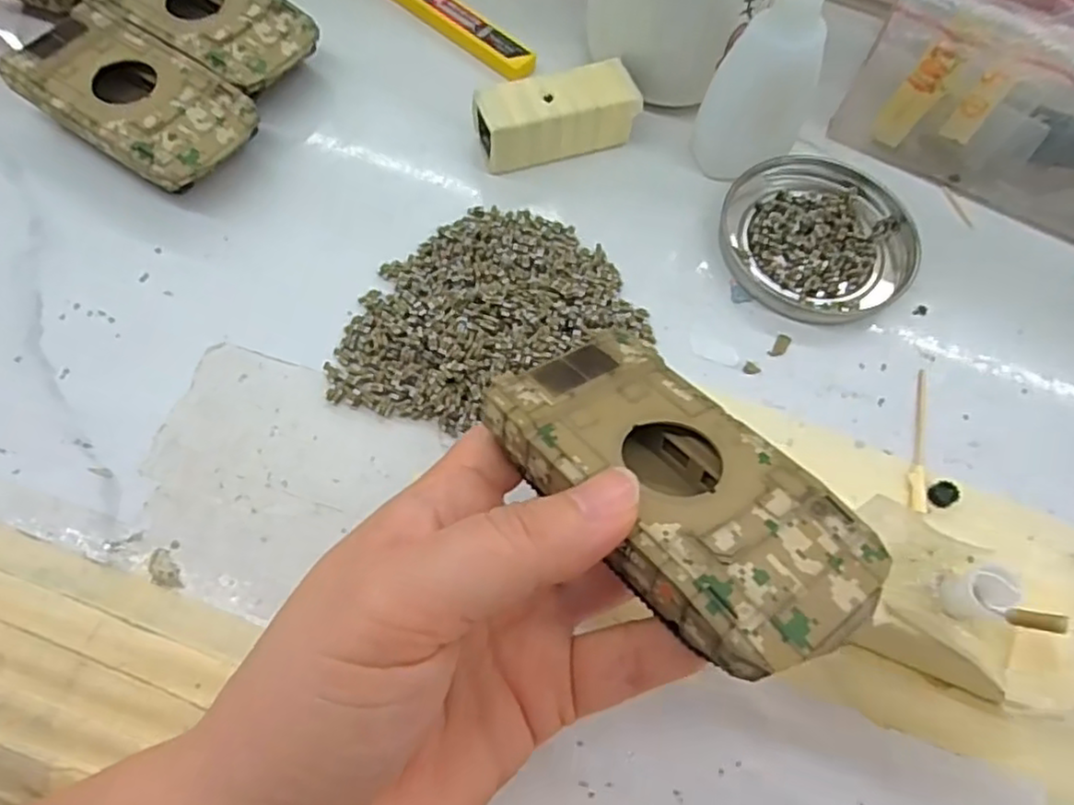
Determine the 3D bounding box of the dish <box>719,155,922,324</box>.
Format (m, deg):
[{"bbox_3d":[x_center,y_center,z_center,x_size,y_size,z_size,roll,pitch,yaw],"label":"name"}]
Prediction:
[{"bbox_3d":[0.118,-0.070,0.290,0.080,0.007,0.077,1,66,-3],"label":"dish"}]

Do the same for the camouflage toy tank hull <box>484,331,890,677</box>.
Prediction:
[{"bbox_3d":[0.033,0.023,0.171,0.054,0.020,0.097,-27,54,-29],"label":"camouflage toy tank hull"}]

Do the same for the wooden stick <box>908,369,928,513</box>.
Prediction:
[{"bbox_3d":[0.142,0.012,0.256,0.006,0.004,0.059,14,66,3],"label":"wooden stick"}]

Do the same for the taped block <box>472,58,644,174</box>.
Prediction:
[{"bbox_3d":[0.006,-0.121,0.294,0.068,0.025,0.027,-17,68,-11],"label":"taped block"}]

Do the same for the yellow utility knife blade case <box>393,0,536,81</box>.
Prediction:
[{"bbox_3d":[-0.043,-0.183,0.328,0.102,0.006,0.020,40,70,14],"label":"yellow utility knife blade case"}]

